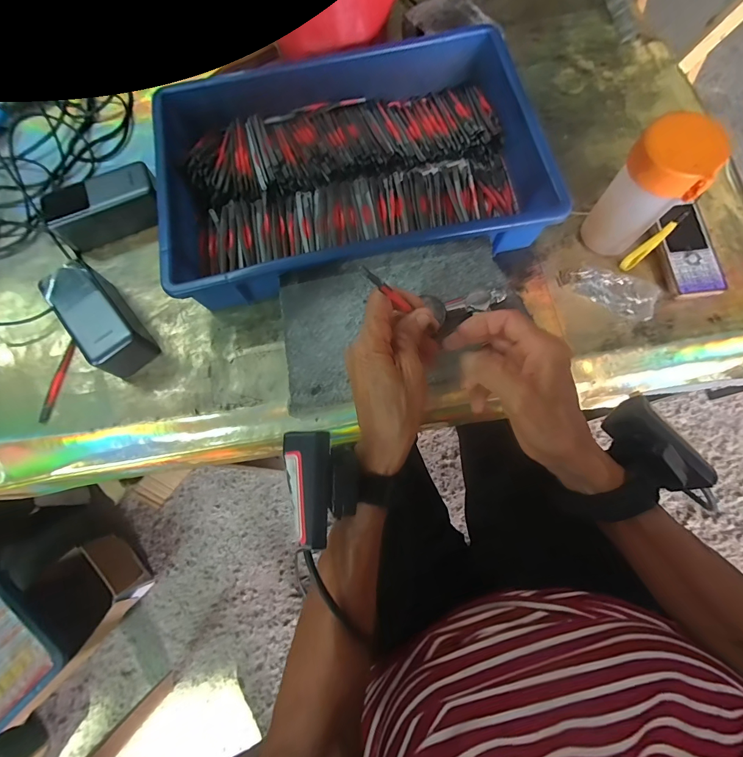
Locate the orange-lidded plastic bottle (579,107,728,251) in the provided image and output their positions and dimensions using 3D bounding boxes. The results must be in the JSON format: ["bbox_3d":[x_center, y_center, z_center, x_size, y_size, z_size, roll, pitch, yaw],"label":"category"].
[{"bbox_3d":[0.271,-0.184,0.374,0.066,0.139,0.062,-1,74,3],"label":"orange-lidded plastic bottle"}]

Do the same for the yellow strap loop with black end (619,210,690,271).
[{"bbox_3d":[0.292,-0.140,0.382,0.007,0.092,0.013,-32,75,-6],"label":"yellow strap loop with black end"}]

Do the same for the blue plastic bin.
[{"bbox_3d":[-0.029,-0.252,0.435,0.413,0.071,0.276,-11,77,-2],"label":"blue plastic bin"}]

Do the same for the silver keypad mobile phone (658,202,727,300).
[{"bbox_3d":[0.361,-0.147,0.421,0.051,0.018,0.114,-5,76,-1],"label":"silver keypad mobile phone"}]

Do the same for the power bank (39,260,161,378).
[{"bbox_3d":[-0.305,-0.066,0.414,0.054,0.053,0.133,-40,78,-8],"label":"power bank"}]

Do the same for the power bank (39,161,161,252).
[{"bbox_3d":[-0.324,-0.212,0.455,0.131,0.054,0.062,-21,76,-4],"label":"power bank"}]

